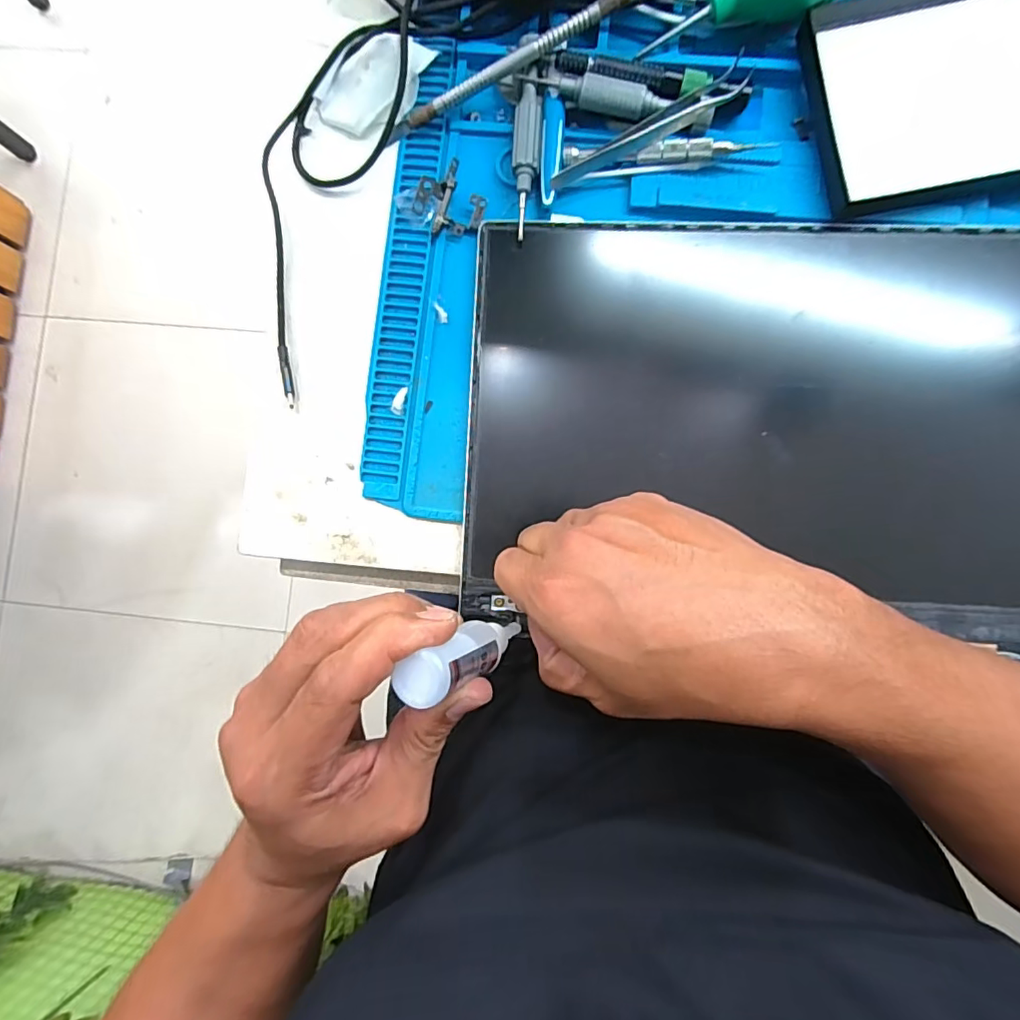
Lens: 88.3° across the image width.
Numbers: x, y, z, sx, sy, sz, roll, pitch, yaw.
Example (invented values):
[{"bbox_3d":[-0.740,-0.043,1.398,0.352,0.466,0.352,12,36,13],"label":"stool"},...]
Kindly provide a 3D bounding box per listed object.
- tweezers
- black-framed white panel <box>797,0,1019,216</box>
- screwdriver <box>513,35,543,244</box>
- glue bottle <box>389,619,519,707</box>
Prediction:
[{"bbox_3d":[0.075,-0.205,0.284,0.110,0.020,0.016,-26,85,1],"label":"tweezers"},{"bbox_3d":[0.260,-0.228,0.273,0.200,0.020,0.116,-10,81,0],"label":"black-framed white panel"},{"bbox_3d":[0.009,-0.203,0.287,0.014,0.013,0.103,2,86,3],"label":"screwdriver"},{"bbox_3d":[-0.017,0.060,0.228,0.021,0.076,0.021,-14,88,27],"label":"glue bottle"}]

